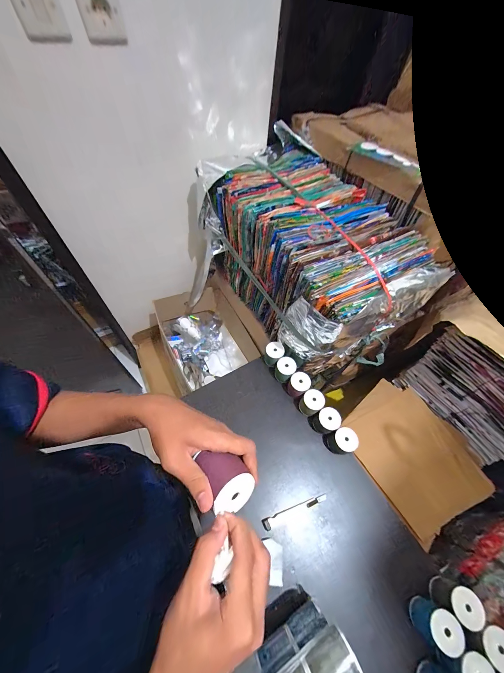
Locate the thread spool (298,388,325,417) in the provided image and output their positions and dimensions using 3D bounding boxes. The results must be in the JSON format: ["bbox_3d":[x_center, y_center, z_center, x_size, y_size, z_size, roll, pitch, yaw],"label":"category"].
[{"bbox_3d":[0.161,0.187,0.654,0.058,0.076,0.054,2,56,-3],"label":"thread spool"}]

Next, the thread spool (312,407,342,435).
[{"bbox_3d":[0.199,0.227,0.633,0.051,0.070,0.055,2,56,-3],"label":"thread spool"}]

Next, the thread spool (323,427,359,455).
[{"bbox_3d":[0.226,0.267,0.602,0.062,0.062,0.056,-12,58,-13],"label":"thread spool"}]

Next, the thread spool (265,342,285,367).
[{"bbox_3d":[0.067,0.054,0.724,0.052,0.047,0.063,20,57,9],"label":"thread spool"}]

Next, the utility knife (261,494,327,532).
[{"bbox_3d":[0.101,0.401,0.544,0.158,0.007,0.022,-14,58,-14],"label":"utility knife"}]

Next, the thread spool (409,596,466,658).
[{"bbox_3d":[0.337,0.529,0.436,0.046,0.076,0.054,25,57,12],"label":"thread spool"}]

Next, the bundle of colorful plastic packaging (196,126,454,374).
[{"bbox_3d":[0.153,-0.265,0.749,0.372,0.328,0.676,-26,61,-20],"label":"bundle of colorful plastic packaging"}]

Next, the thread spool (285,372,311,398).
[{"bbox_3d":[0.132,0.141,0.681,0.055,0.071,0.054,2,56,-3],"label":"thread spool"}]

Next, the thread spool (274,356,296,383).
[{"bbox_3d":[0.097,0.101,0.702,0.052,0.066,0.058,22,57,10],"label":"thread spool"}]

